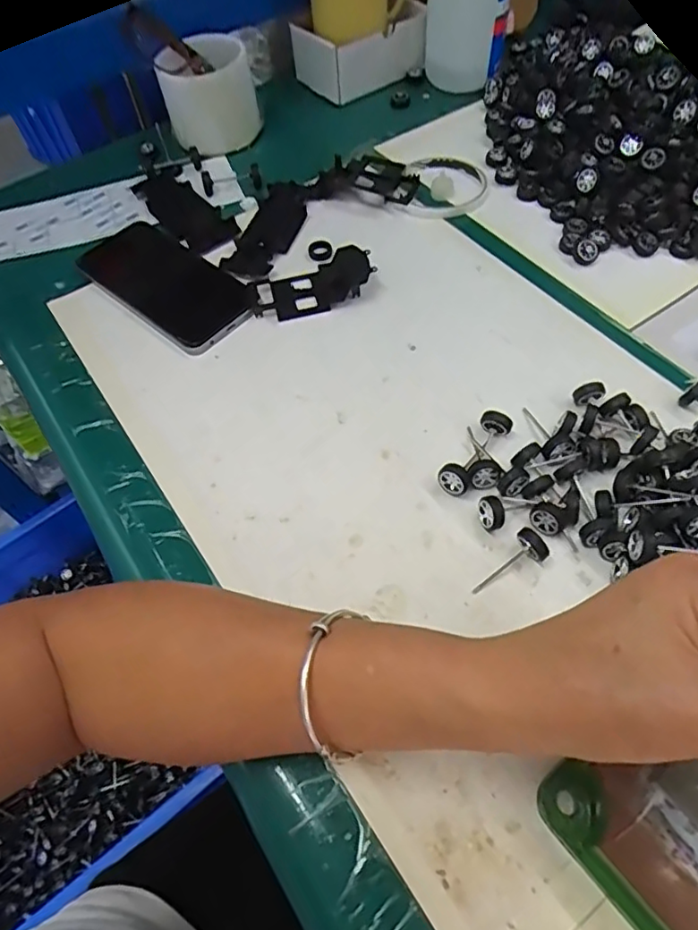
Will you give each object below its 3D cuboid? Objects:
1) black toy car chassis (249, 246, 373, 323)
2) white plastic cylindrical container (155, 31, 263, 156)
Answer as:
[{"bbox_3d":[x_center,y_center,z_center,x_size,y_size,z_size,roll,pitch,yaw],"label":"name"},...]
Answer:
[{"bbox_3d":[-0.030,-0.143,0.455,0.094,0.019,0.047,-22,59,-9],"label":"black toy car chassis"},{"bbox_3d":[-0.136,-0.367,0.572,0.087,0.078,0.107,-15,58,-5],"label":"white plastic cylindrical container"}]

